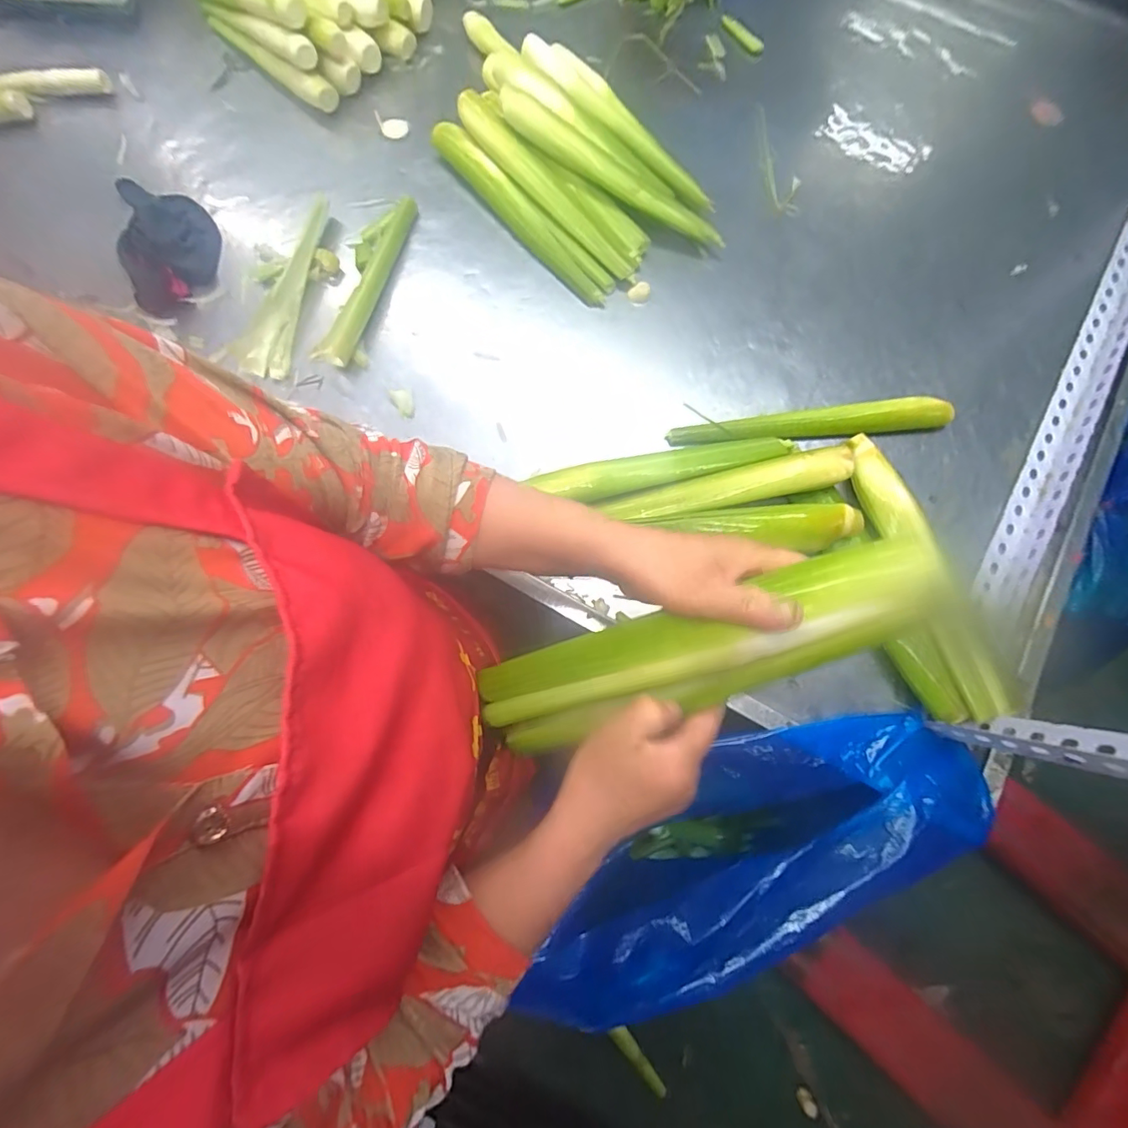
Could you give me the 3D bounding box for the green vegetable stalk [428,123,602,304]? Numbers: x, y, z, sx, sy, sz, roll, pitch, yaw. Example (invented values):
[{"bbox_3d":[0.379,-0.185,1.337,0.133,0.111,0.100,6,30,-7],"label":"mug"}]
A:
[{"bbox_3d":[-0.058,-0.433,0.606,0.032,0.036,0.302,-39,80,-9],"label":"green vegetable stalk"}]

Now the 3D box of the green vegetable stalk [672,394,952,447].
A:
[{"bbox_3d":[0.270,-0.157,0.548,0.301,0.031,0.031,-5,77,-2],"label":"green vegetable stalk"}]

